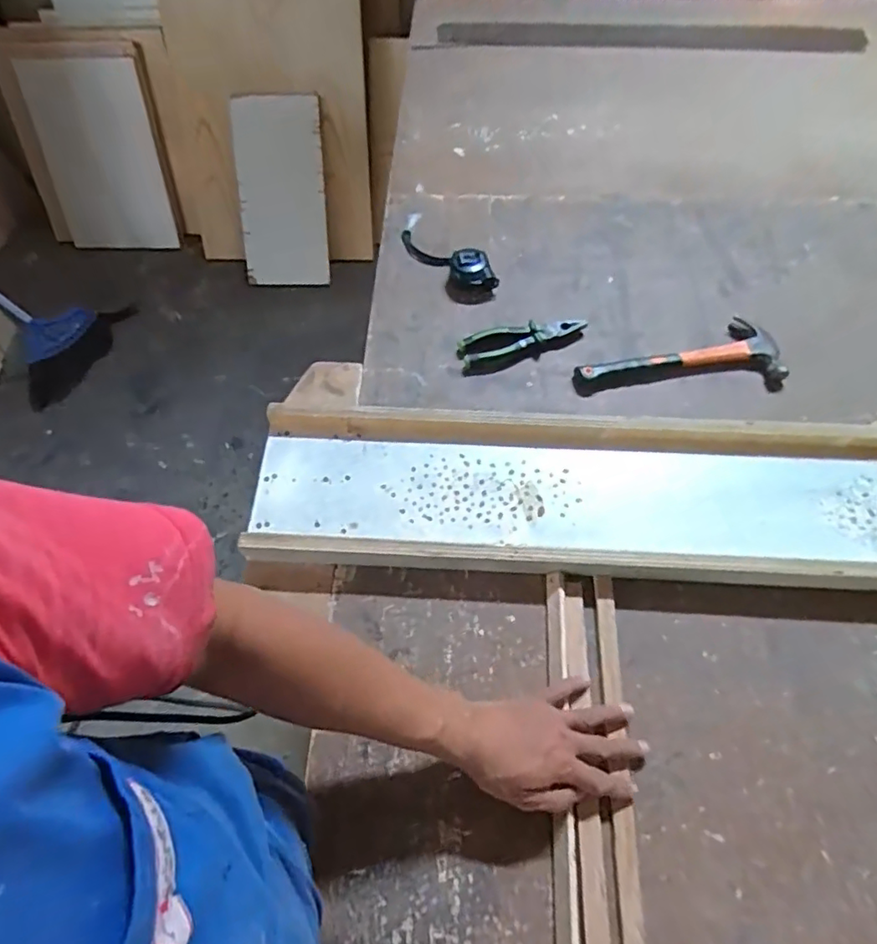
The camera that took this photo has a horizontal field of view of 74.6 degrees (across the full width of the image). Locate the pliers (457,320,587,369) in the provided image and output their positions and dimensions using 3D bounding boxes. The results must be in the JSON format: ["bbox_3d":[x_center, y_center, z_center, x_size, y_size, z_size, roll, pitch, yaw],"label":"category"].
[{"bbox_3d":[0.113,-0.187,0.789,0.175,0.017,0.042,-17,63,-7],"label":"pliers"}]

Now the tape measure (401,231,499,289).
[{"bbox_3d":[0.015,-0.320,0.854,0.059,0.033,0.175,-42,69,-18],"label":"tape measure"}]

